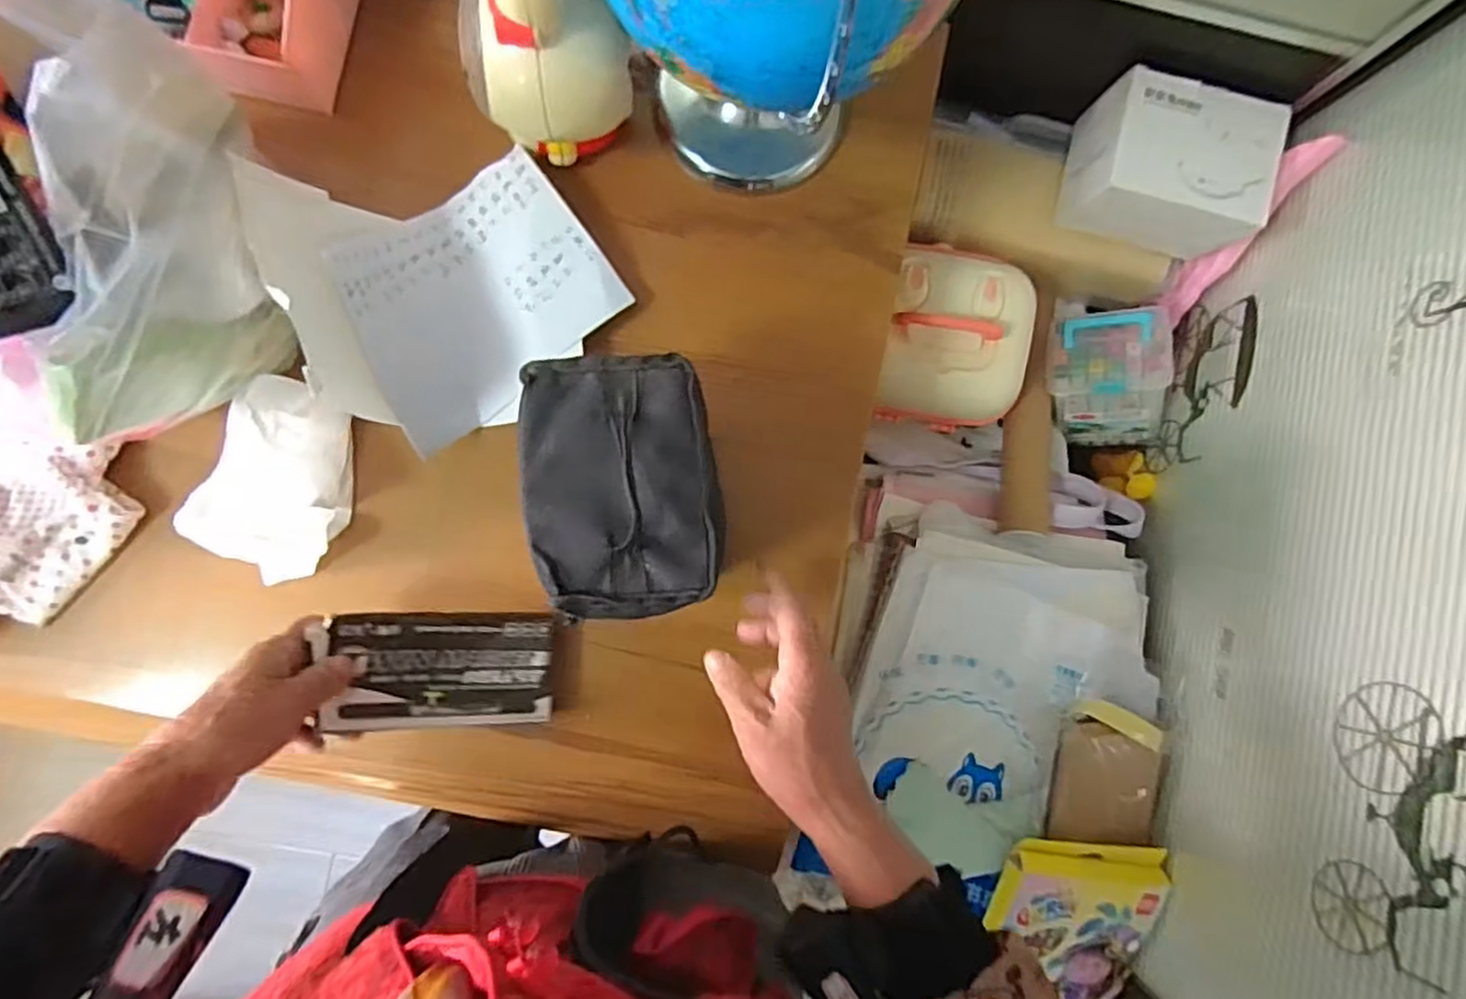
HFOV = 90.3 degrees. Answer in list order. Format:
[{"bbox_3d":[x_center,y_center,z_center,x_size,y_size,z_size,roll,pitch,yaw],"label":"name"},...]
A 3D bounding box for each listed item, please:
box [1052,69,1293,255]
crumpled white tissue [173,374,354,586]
[{"bbox_3d":[0.404,-0.307,0.682,0.160,0.103,0.118,10,86,-3],"label":"box"},{"bbox_3d":[-0.326,-0.010,0.513,0.090,0.055,0.135,-1,86,-3],"label":"crumpled white tissue"}]

